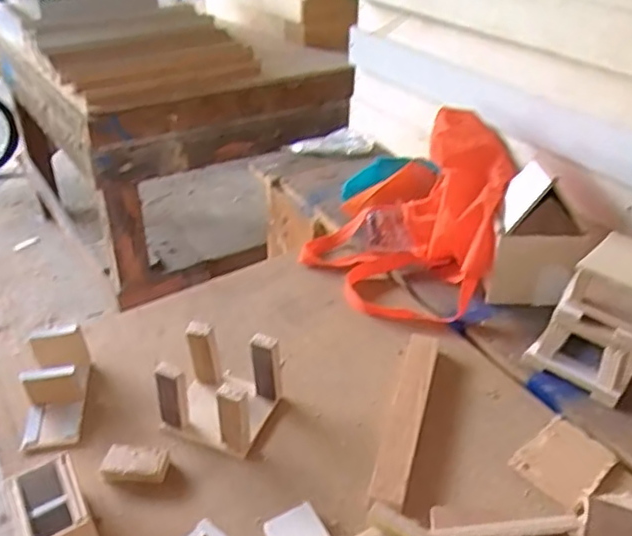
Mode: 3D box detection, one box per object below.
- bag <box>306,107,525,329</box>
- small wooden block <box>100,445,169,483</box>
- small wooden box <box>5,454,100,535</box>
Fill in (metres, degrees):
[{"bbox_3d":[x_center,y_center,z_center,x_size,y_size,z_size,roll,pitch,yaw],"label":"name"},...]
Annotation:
[{"bbox_3d":[0.141,-0.103,0.890,0.257,0.179,0.336,15,38,22],"label":"bag"},{"bbox_3d":[-0.179,0.196,0.622,0.059,0.019,0.036,6,36,10],"label":"small wooden block"},{"bbox_3d":[-0.235,0.228,0.565,0.060,0.068,0.087,-21,40,-26],"label":"small wooden box"}]

